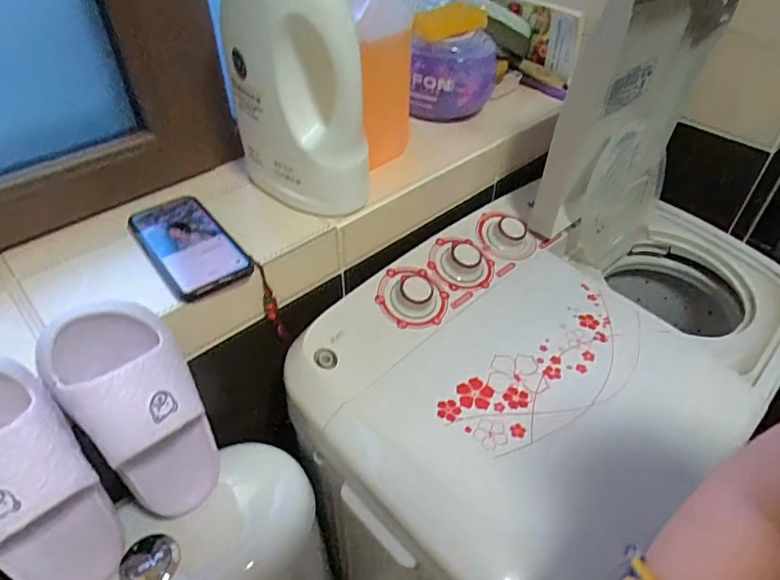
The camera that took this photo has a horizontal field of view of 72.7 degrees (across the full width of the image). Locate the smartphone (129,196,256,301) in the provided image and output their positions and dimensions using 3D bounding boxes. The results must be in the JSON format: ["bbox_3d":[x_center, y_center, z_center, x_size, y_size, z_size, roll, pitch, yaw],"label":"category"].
[{"bbox_3d":[-0.217,-0.051,0.566,0.077,0.017,0.162,-28,51,-28],"label":"smartphone"}]

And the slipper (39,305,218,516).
[{"bbox_3d":[-0.219,0.118,0.487,0.106,0.234,0.075,-32,33,-31],"label":"slipper"}]

